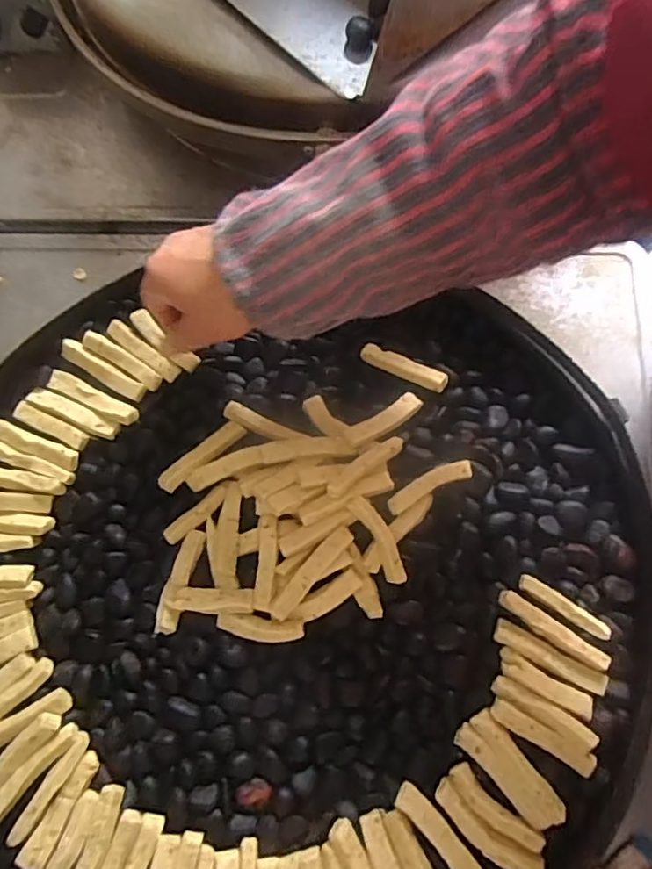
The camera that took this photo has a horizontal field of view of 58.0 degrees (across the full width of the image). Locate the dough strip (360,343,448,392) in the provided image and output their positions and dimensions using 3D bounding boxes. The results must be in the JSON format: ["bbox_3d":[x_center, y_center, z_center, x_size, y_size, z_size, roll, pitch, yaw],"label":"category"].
[{"bbox_3d":[0.063,-0.054,0.477,0.073,0.011,0.016,24,77,11],"label":"dough strip"}]

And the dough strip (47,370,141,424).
[{"bbox_3d":[-0.192,-0.032,0.482,0.085,0.006,0.017,26,77,12],"label":"dough strip"}]

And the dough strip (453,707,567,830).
[{"bbox_3d":[0.120,0.219,0.384,0.028,0.008,0.074,-44,70,4],"label":"dough strip"}]

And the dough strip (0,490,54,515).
[{"bbox_3d":[-0.253,0.052,0.462,0.076,0.004,0.016,4,74,6],"label":"dough strip"}]

